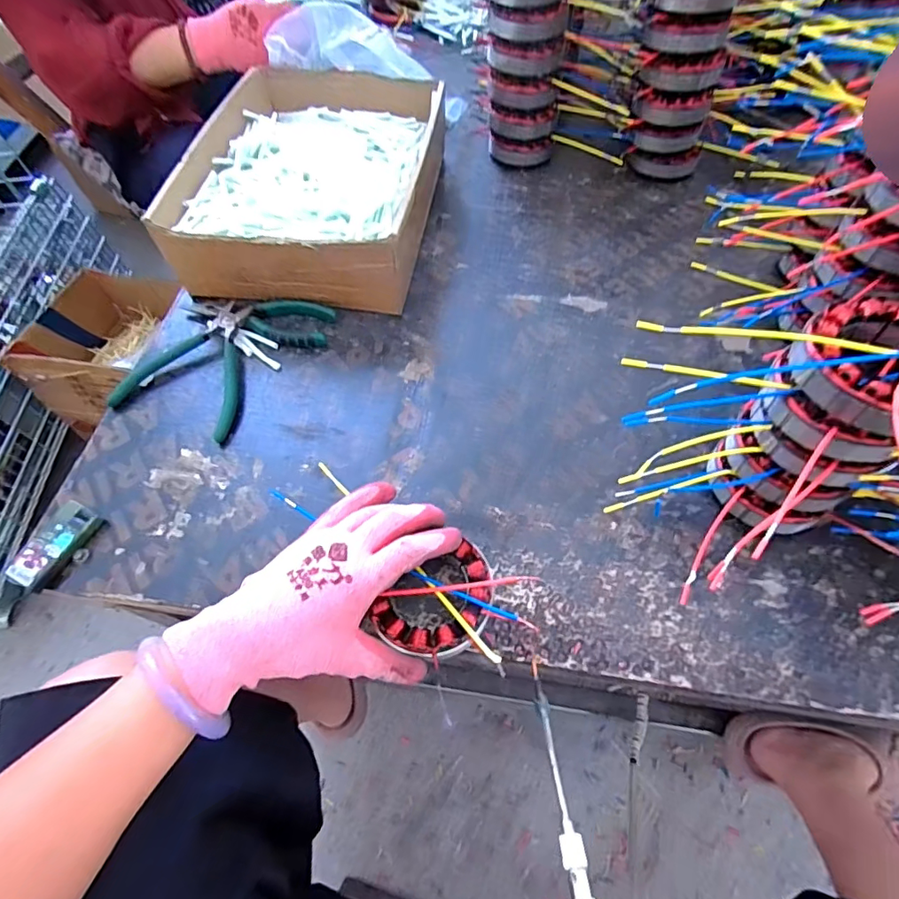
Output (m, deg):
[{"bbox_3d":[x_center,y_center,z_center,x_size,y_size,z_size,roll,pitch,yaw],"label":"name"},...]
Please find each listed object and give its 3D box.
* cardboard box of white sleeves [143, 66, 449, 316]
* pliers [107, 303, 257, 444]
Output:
[{"bbox_3d":[-0.137,-0.312,0.581,0.237,0.100,0.362,7,58,7],"label":"cardboard box of white sleeves"},{"bbox_3d":[-0.234,-0.085,0.482,0.116,0.024,0.140,17,60,13],"label":"pliers"}]

